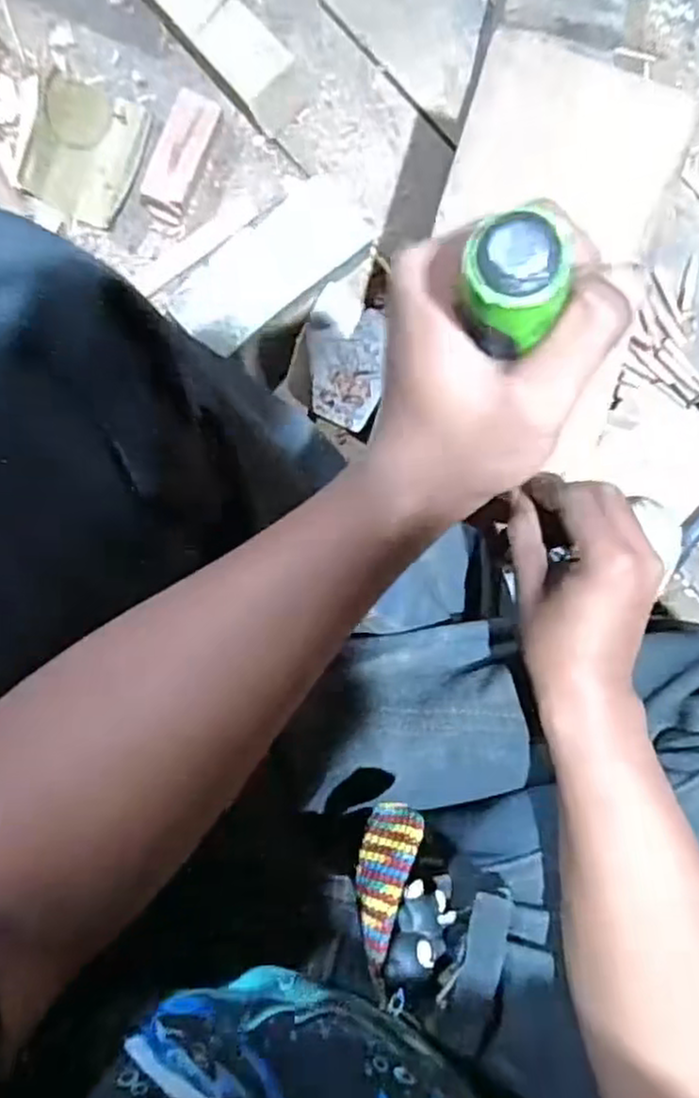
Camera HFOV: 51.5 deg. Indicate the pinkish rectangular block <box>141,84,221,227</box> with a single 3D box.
[{"bbox_3d":[-0.137,-0.316,0.586,0.037,0.028,0.093,24,90,-5],"label":"pinkish rectangular block"}]

